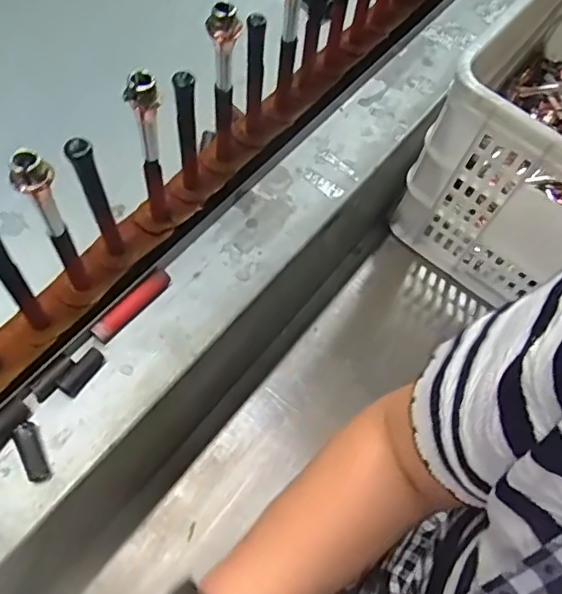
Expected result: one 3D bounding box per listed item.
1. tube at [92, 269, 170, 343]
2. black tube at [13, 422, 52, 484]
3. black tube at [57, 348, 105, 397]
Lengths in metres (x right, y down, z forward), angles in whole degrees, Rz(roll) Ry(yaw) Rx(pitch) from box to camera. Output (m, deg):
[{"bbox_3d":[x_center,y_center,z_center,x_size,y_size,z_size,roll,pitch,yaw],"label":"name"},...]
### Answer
[{"bbox_3d":[-0.142,0.008,0.535,0.019,0.019,0.088,38,71,12],"label":"tube"},{"bbox_3d":[-0.207,0.130,0.467,0.016,0.019,0.051,-22,84,-11],"label":"black tube"},{"bbox_3d":[-0.180,0.067,0.503,0.015,0.013,0.046,34,70,10],"label":"black tube"}]

